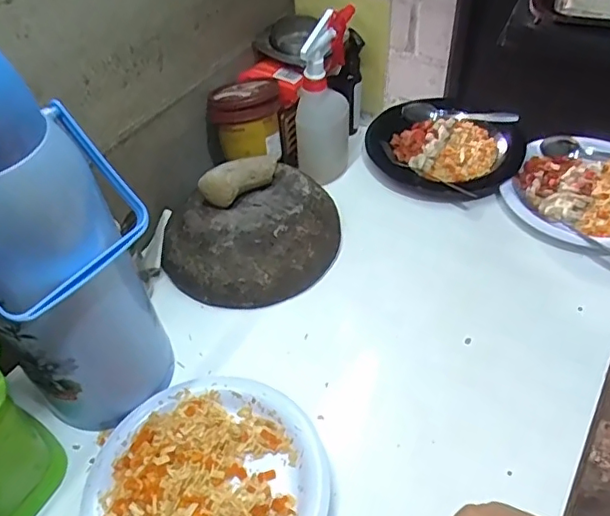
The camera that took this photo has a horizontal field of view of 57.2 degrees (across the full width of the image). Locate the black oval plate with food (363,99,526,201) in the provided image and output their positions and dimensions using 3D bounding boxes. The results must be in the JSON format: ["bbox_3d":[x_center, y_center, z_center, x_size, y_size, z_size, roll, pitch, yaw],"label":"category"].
[{"bbox_3d":[0.208,-0.170,0.838,0.221,0.034,0.210,24,53,24],"label":"black oval plate with food"}]

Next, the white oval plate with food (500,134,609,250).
[{"bbox_3d":[0.387,-0.092,0.753,0.199,0.034,0.213,26,54,25],"label":"white oval plate with food"}]

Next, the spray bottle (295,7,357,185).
[{"bbox_3d":[0.027,-0.224,0.776,0.071,0.234,0.112,4,47,7],"label":"spray bottle"}]

